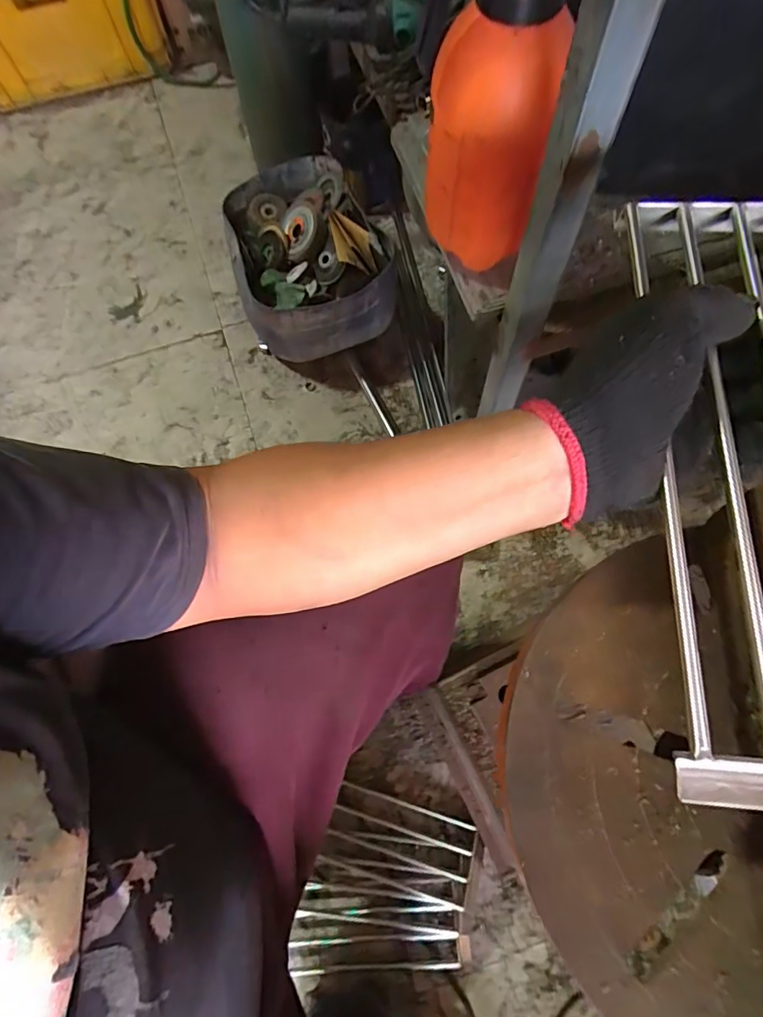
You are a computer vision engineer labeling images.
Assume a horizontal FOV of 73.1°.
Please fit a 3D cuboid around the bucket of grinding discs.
[{"bbox_3d":[-0.146,-0.488,1.026,0.279,0.178,0.337,-16,69,-4],"label":"bucket of grinding discs"}]

